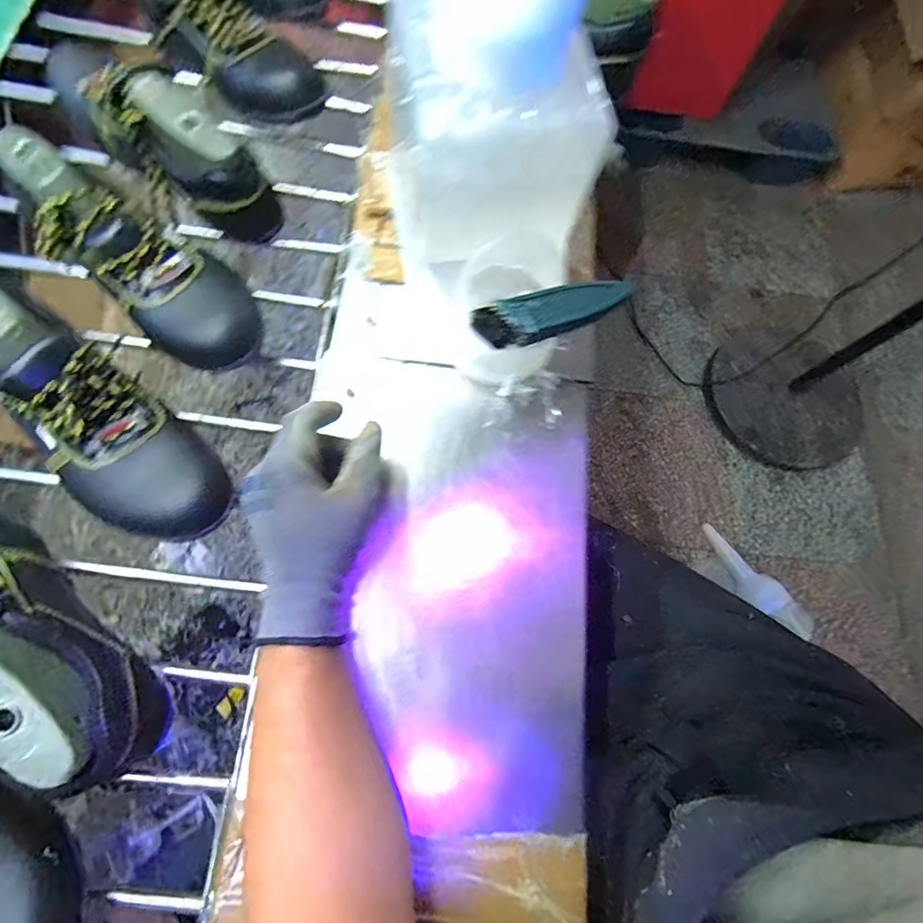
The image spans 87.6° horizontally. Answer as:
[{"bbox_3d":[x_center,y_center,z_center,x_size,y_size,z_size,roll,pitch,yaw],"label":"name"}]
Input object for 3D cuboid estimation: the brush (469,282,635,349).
[{"bbox_3d":[0.071,-0.113,0.360,0.122,0.011,0.039,-20,74,-6],"label":"brush"}]

